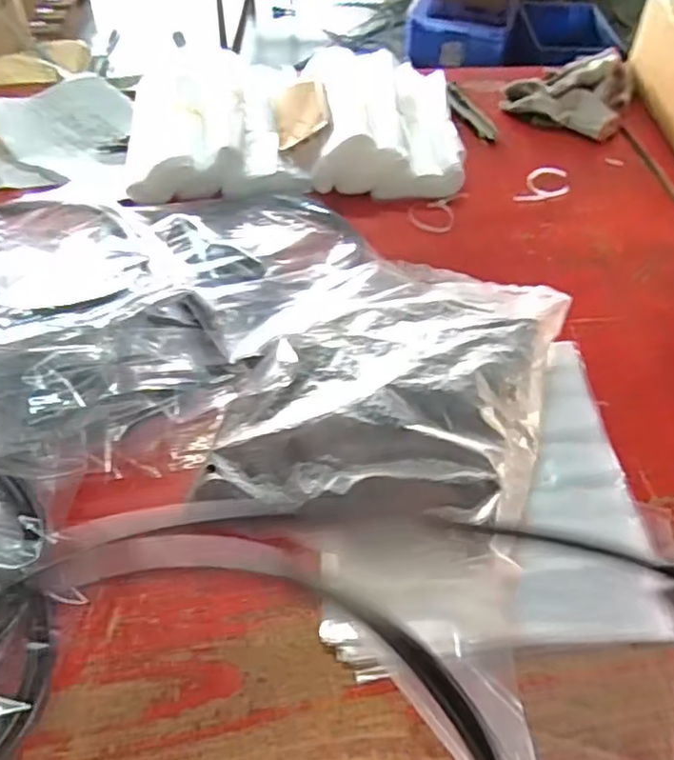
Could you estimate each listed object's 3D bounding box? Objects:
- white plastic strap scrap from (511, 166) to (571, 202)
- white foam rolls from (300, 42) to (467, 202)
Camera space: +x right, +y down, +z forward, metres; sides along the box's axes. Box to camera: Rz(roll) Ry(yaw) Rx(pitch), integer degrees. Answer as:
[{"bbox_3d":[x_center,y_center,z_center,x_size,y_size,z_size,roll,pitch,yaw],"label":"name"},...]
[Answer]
[{"bbox_3d":[0.287,-0.266,0.889,0.058,0.004,0.098,24,55,19],"label":"white plastic strap scrap"},{"bbox_3d":[0.061,-0.370,0.922,0.217,0.080,0.286,-3,50,-1],"label":"white foam rolls"}]

